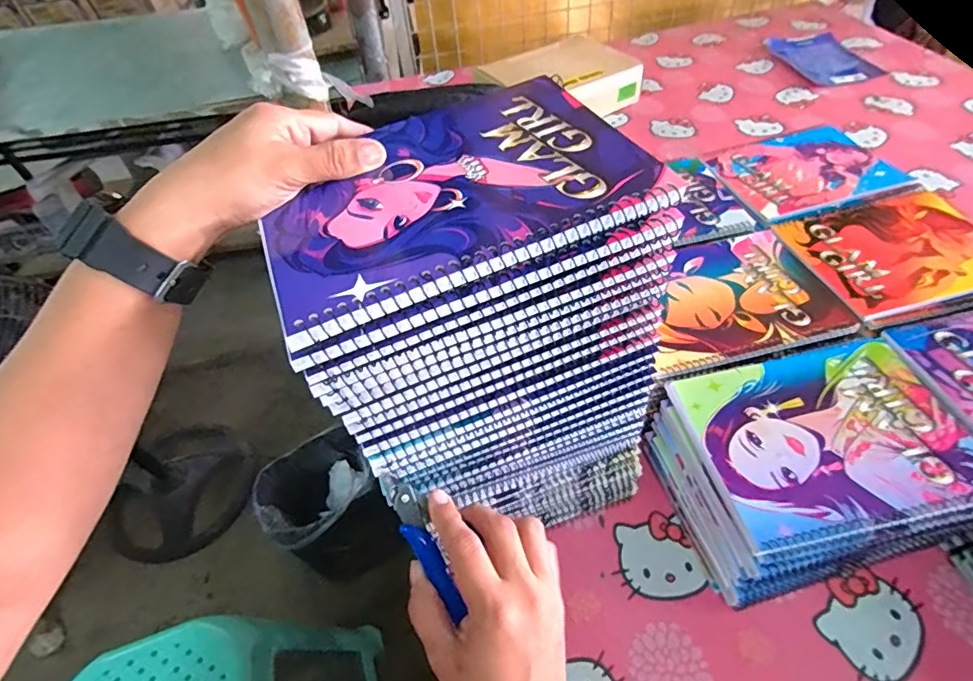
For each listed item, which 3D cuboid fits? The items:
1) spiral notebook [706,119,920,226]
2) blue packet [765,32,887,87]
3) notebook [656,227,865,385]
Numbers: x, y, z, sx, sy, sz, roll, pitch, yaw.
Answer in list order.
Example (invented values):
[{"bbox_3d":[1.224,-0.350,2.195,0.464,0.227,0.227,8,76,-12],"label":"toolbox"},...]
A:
[{"bbox_3d":[0.398,-0.216,0.616,0.204,0.006,0.159,-14,51,-6],"label":"spiral notebook"},{"bbox_3d":[0.716,-0.602,1.040,0.151,0.008,0.220,-8,51,-2],"label":"blue packet"},{"bbox_3d":[0.241,-0.046,0.495,0.192,0.008,0.157,-11,51,-4],"label":"notebook"}]

